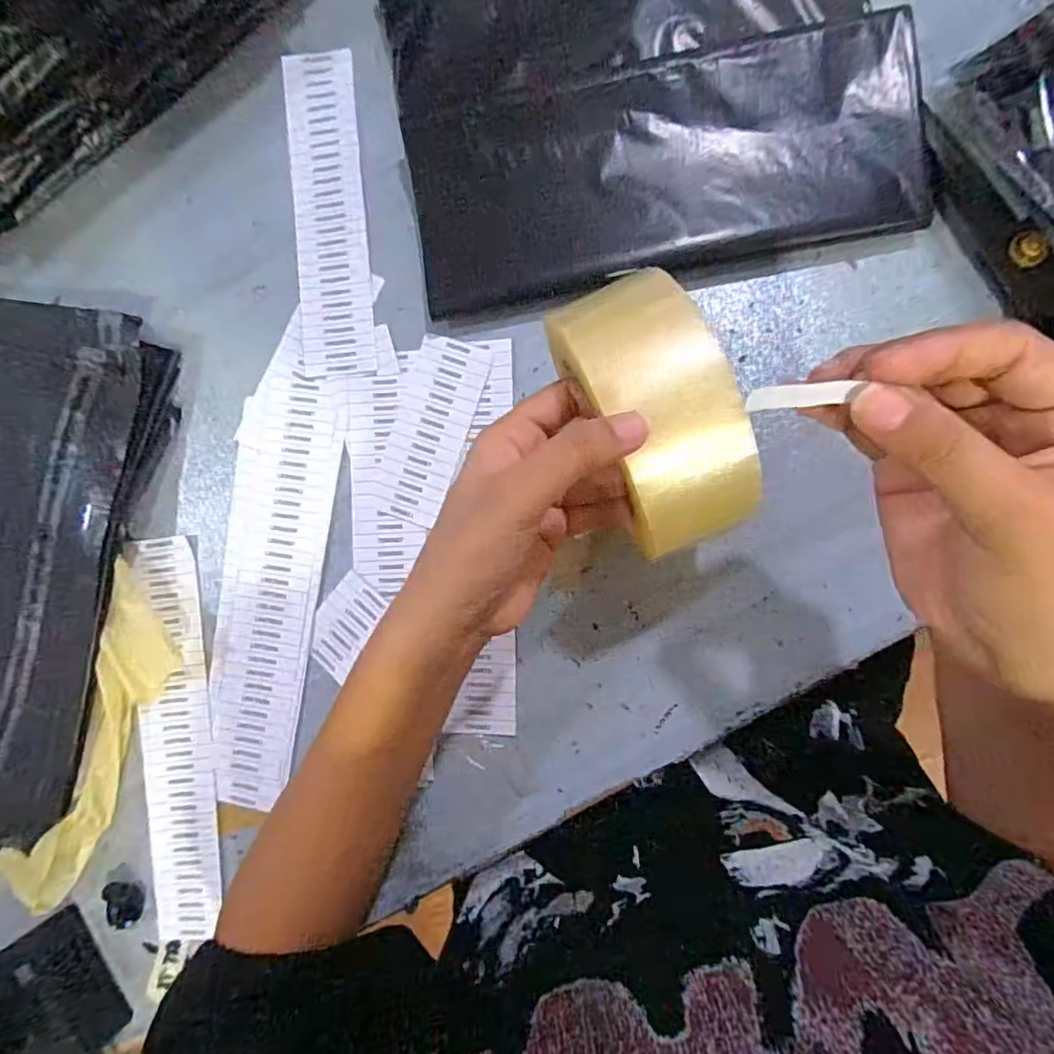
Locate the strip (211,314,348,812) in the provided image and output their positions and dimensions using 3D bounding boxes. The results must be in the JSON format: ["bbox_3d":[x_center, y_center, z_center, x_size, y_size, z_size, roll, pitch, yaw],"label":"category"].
[{"bbox_3d":[-0.153,0.026,0.337,0.059,0.005,0.271,8,89,3],"label":"strip"}]

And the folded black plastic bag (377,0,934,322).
[{"bbox_3d":[0.065,-0.246,0.322,0.276,0.025,0.207,-8,87,3],"label":"folded black plastic bag"}]

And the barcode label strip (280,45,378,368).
[{"bbox_3d":[-0.121,-0.192,0.344,0.044,0.004,0.200,-5,87,3],"label":"barcode label strip"}]

